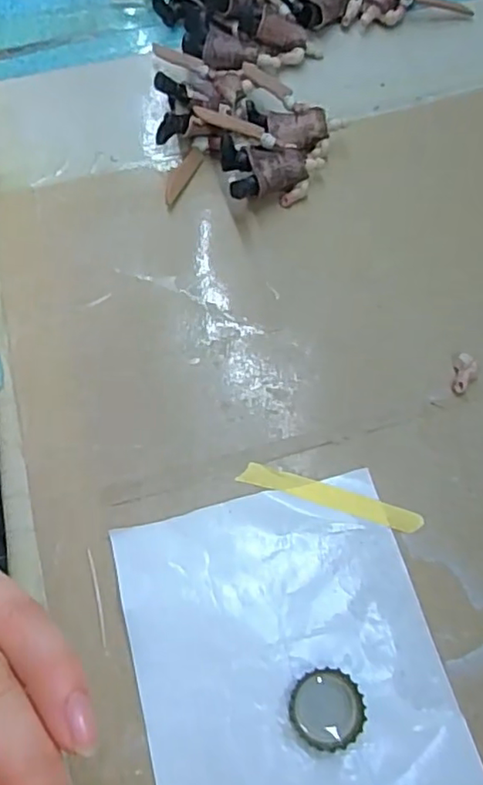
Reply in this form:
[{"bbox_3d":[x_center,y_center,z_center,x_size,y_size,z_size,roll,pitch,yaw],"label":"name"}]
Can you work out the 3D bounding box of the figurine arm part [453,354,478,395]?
[{"bbox_3d":[0.108,-0.009,0.291,0.012,0.008,0.017,34,71,15],"label":"figurine arm part"}]

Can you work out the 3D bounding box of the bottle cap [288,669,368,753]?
[{"bbox_3d":[0.033,0.123,0.232,0.028,0.006,0.028,0,66,1],"label":"bottle cap"}]

